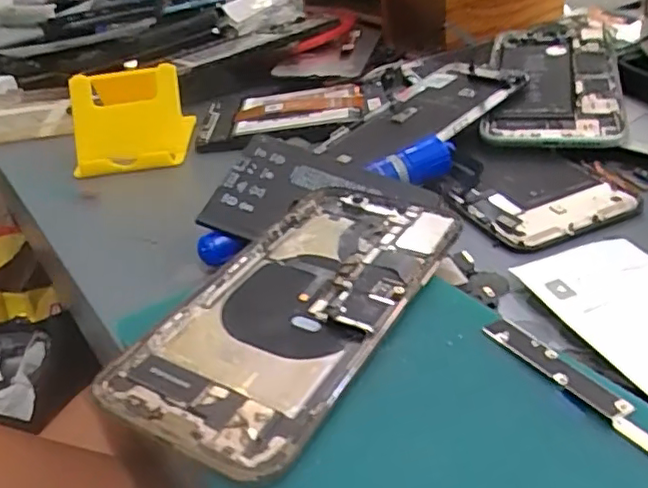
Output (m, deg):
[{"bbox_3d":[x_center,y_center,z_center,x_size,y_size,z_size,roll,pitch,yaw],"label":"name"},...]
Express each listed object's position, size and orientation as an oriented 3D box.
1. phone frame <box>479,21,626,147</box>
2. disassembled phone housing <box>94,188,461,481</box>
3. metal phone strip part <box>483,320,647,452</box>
[{"bbox_3d":[0.139,-0.104,0.378,0.072,0.008,0.150,4,42,17],"label":"phone frame"},{"bbox_3d":[-0.008,0.019,0.219,0.069,0.011,0.137,12,36,30],"label":"disassembled phone housing"},{"bbox_3d":[0.071,0.039,0.176,0.009,0.004,0.065,-30,37,-17],"label":"metal phone strip part"}]

